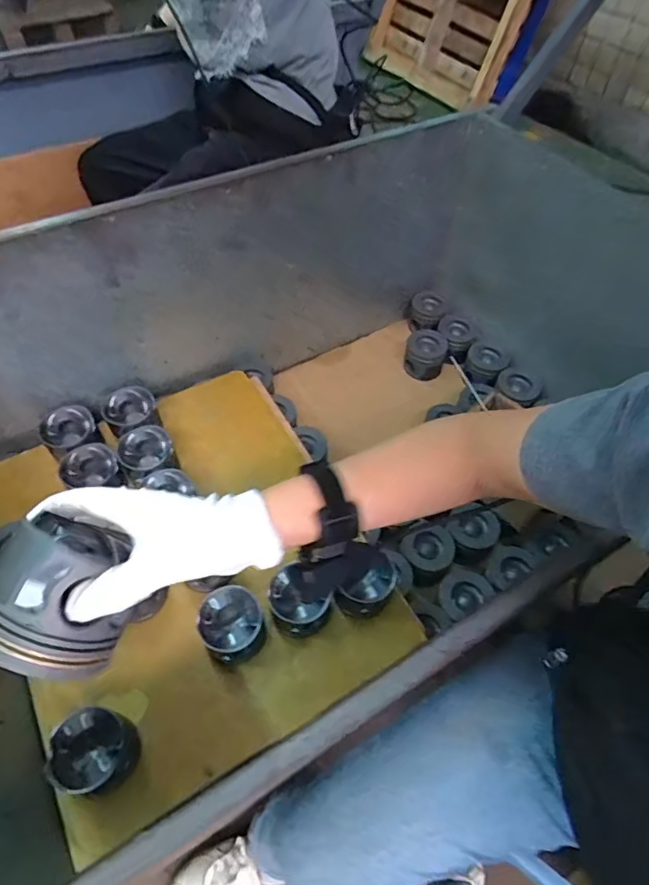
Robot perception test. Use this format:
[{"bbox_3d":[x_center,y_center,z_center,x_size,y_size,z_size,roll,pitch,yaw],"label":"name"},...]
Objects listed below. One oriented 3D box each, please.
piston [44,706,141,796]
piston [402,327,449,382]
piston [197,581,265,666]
[{"bbox_3d":[-0.282,0.381,0.632,0.090,0.080,0.084,1,55,-2],"label":"piston"},{"bbox_3d":[0.227,-0.196,1.164,0.093,0.082,0.087,15,56,8],"label":"piston"},{"bbox_3d":[-0.129,0.259,0.720,0.089,0.061,0.091,-24,59,-19],"label":"piston"}]

